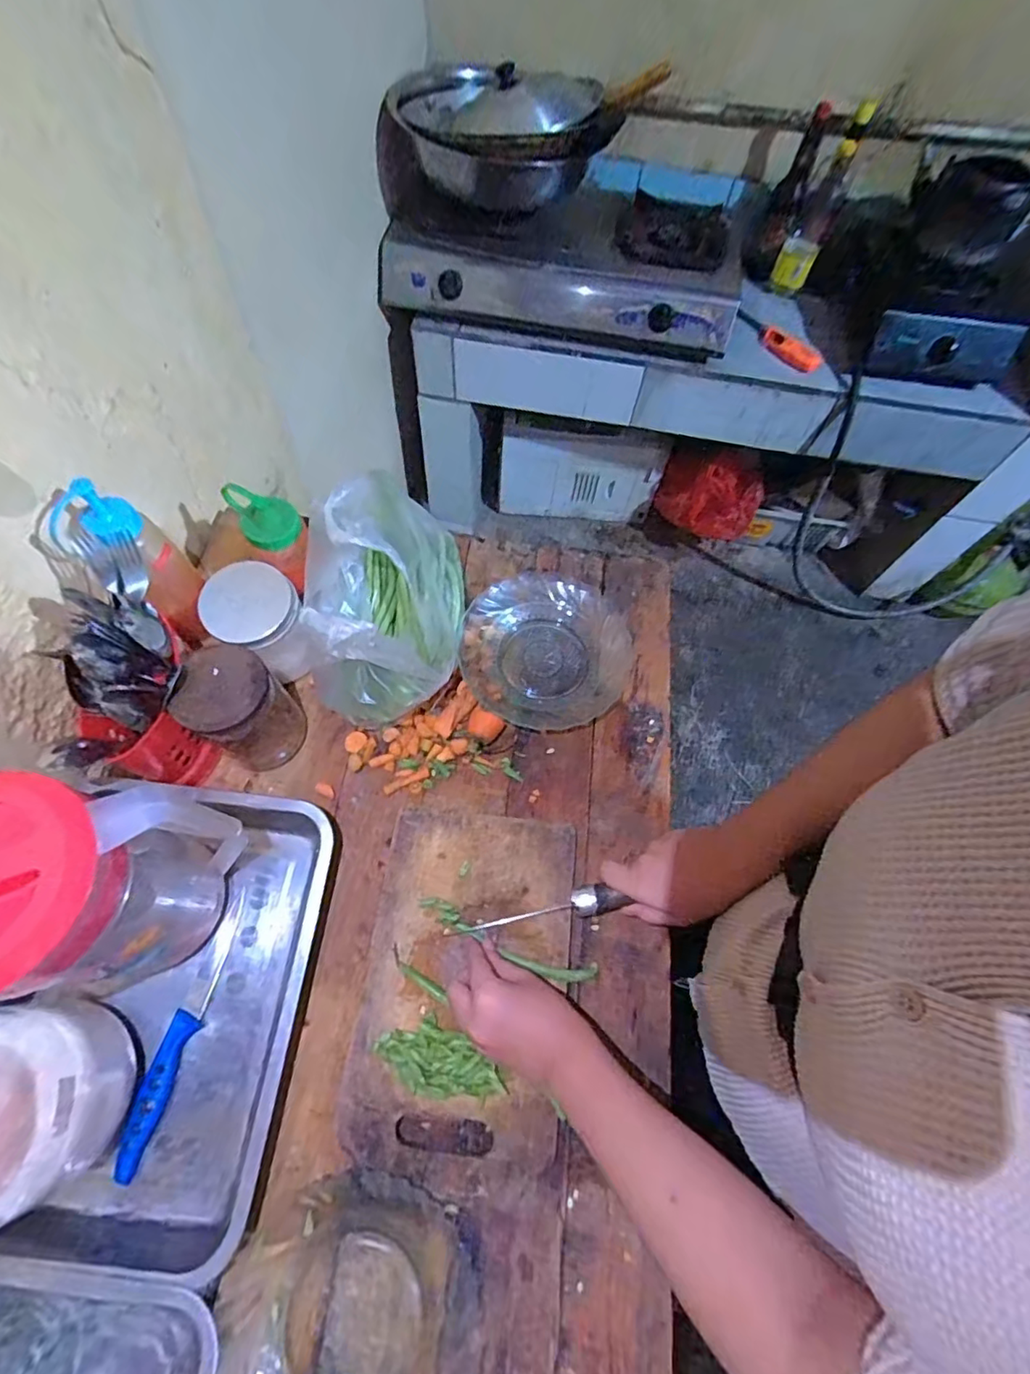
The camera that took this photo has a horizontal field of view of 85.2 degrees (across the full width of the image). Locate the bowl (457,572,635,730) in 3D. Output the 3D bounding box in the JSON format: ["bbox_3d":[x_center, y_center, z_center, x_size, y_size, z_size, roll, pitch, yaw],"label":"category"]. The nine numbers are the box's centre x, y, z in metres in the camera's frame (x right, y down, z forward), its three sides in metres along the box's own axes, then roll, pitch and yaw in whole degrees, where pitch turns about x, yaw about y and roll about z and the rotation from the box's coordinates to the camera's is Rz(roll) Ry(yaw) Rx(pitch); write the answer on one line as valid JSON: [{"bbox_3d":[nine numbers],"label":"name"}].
[{"bbox_3d":[0.035,-0.041,0.632,0.193,0.047,0.175,-23,68,-13],"label":"bowl"}]

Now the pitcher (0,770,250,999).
[{"bbox_3d":[-0.296,0.157,0.417,0.147,0.242,0.115,-4,64,-6],"label":"pitcher"}]

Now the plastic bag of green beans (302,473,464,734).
[{"bbox_3d":[-0.136,-0.102,0.592,0.155,0.149,0.257,-4,64,-6],"label":"plastic bag of green beans"}]

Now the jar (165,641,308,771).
[{"bbox_3d":[-0.260,0.024,0.539,0.080,0.146,0.076,2,64,-3],"label":"jar"}]

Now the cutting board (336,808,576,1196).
[{"bbox_3d":[-0.044,0.258,0.501,0.174,0.019,0.285,7,64,1],"label":"cutting board"}]

